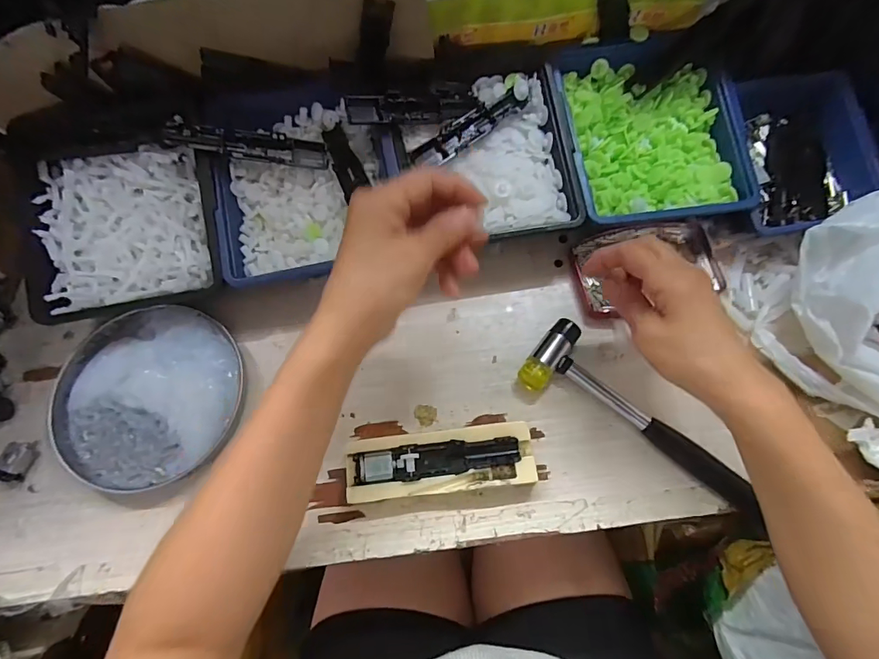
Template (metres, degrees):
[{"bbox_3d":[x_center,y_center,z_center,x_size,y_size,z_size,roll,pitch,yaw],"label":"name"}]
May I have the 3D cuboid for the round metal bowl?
[{"bbox_3d":[-0.230,0.053,0.363,0.141,0.023,0.141,0,71,0],"label":"round metal bowl"}]

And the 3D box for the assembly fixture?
[{"bbox_3d":[0.001,0.099,0.338,0.136,0.027,0.044,-6,71,-2],"label":"assembly fixture"}]

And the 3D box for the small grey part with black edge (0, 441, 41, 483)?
[{"bbox_3d":[-0.323,0.101,0.346,0.017,0.017,0.030,16,72,5],"label":"small grey part with black edge"}]

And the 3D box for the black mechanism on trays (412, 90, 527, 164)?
[{"bbox_3d":[0.026,-0.168,0.380,0.109,0.015,0.022,-36,75,-12],"label":"black mechanism on trays"}]

